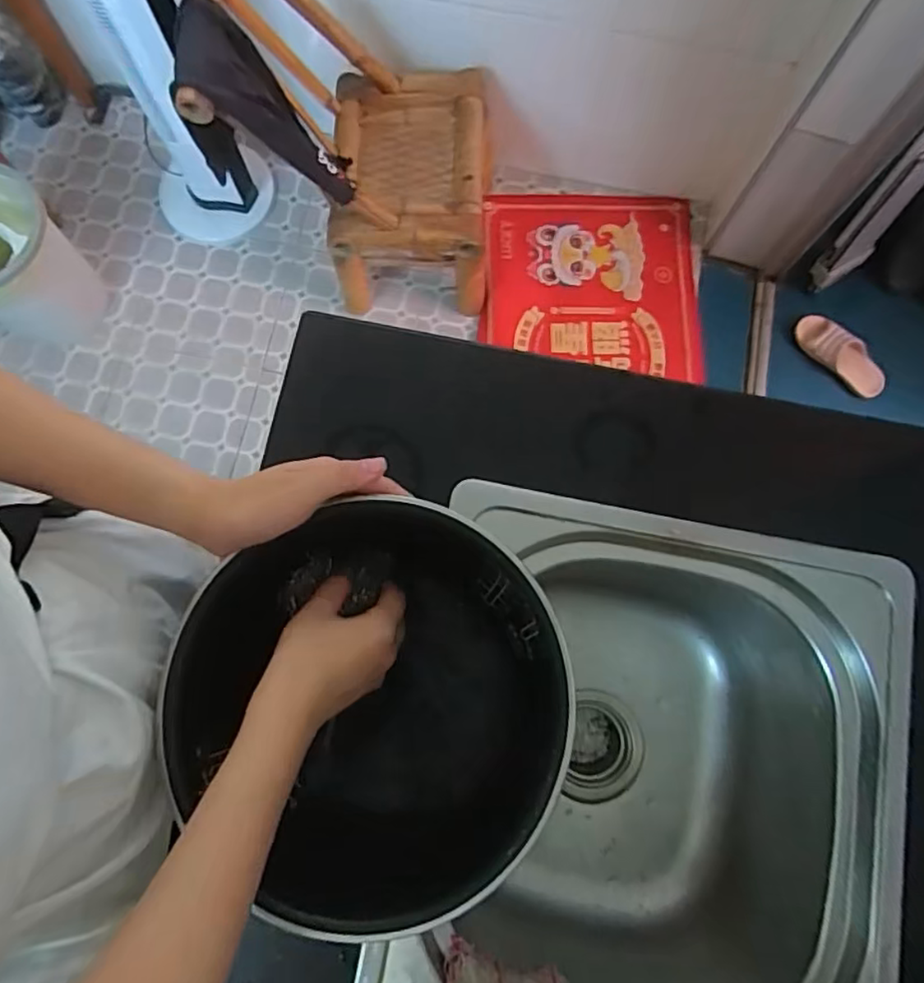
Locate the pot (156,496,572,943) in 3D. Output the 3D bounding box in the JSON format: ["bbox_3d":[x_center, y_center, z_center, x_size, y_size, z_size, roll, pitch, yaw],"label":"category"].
[{"bbox_3d":[-0.051,0.128,0.408,0.218,0.120,0.224,0,78,0],"label":"pot"}]

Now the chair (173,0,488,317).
[{"bbox_3d":[-0.161,-0.629,1.103,0.400,0.555,0.388,1,78,0],"label":"chair"}]

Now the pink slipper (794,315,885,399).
[{"bbox_3d":[0.810,-0.291,1.360,0.085,0.057,0.214,-41,82,-8],"label":"pink slipper"}]

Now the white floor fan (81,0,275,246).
[{"bbox_3d":[-0.551,-0.758,1.088,0.222,0.713,0.246,-24,80,-5],"label":"white floor fan"}]

